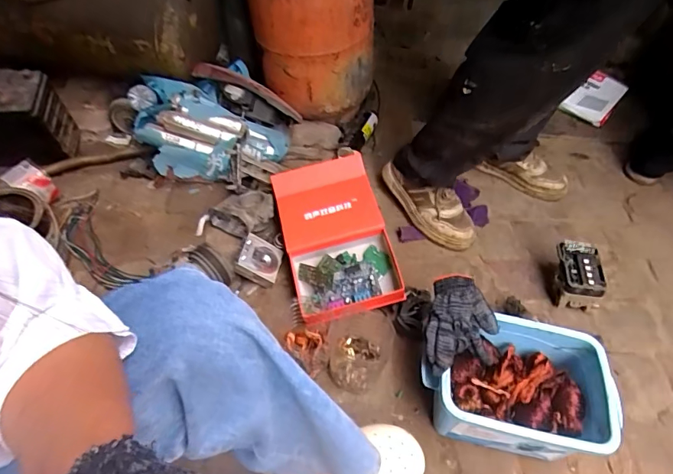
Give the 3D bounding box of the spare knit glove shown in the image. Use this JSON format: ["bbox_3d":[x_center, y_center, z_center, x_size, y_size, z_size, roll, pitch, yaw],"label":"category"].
[{"bbox_3d":[0.214,0.156,0.774,0.119,0.059,0.189,14,51,7],"label":"spare knit glove"}]

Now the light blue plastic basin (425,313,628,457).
[{"bbox_3d":[0.291,0.263,0.781,0.292,0.161,0.195,12,51,6],"label":"light blue plastic basin"}]

